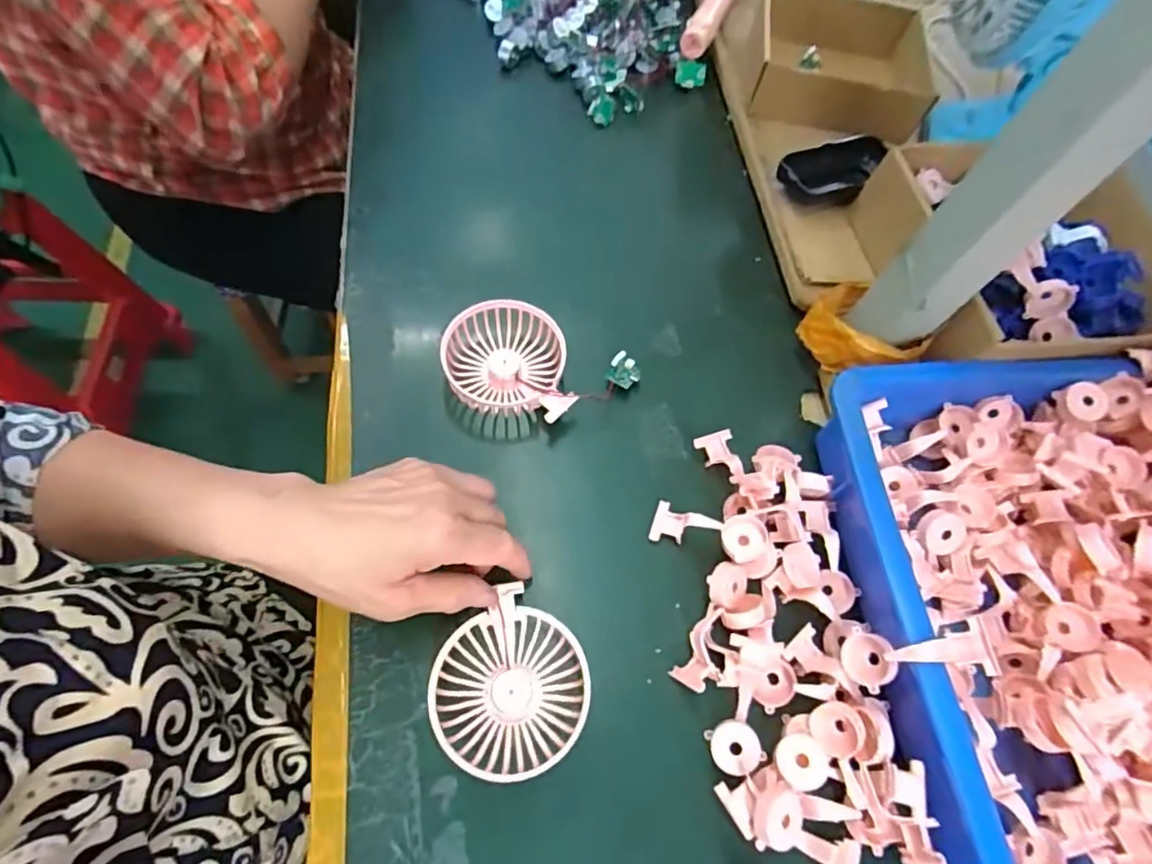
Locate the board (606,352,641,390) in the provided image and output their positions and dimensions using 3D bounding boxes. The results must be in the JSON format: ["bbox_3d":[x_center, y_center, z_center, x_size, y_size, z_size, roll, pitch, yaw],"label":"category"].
[{"bbox_3d":[0.038,-0.047,0.457,0.024,0.018,0.028,25,66,9],"label":"board"}]

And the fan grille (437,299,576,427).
[{"bbox_3d":[-0.047,-0.055,0.447,0.098,0.036,0.085,16,64,4],"label":"fan grille"}]

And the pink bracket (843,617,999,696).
[{"bbox_3d":[0.186,0.123,0.326,0.075,0.019,0.031,-24,59,34],"label":"pink bracket"}]

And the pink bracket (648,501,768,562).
[{"bbox_3d":[0.087,0.065,0.392,0.075,0.024,0.030,4,61,30],"label":"pink bracket"}]

